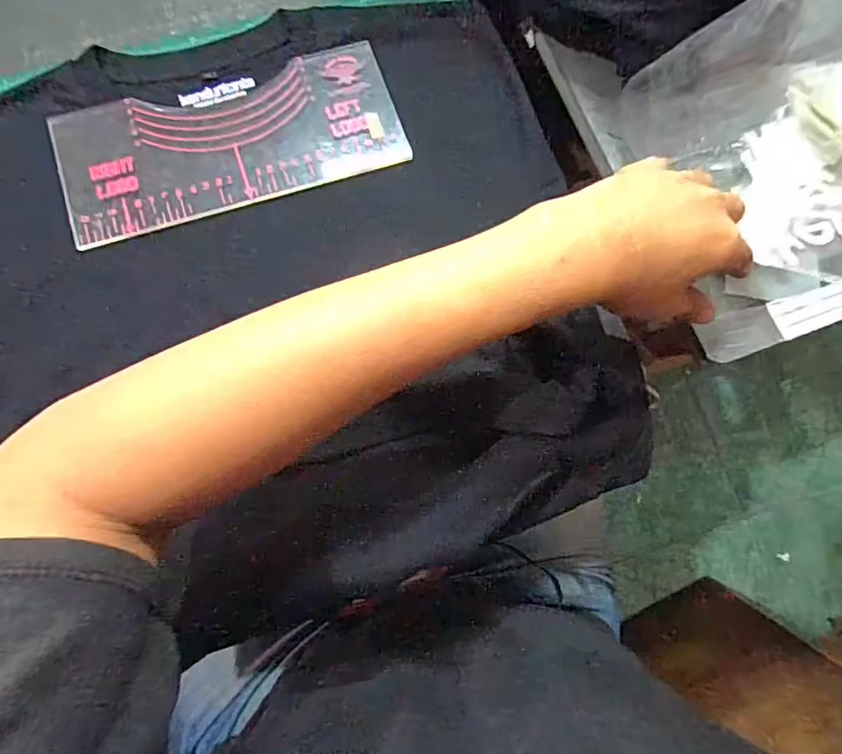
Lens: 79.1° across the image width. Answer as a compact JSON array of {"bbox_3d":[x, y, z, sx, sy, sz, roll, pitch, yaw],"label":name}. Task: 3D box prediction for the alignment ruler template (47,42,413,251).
[{"bbox_3d":[-0.145,-0.183,0.396,0.254,0.005,0.115,-18,78,-7],"label":"alignment ruler template"}]

